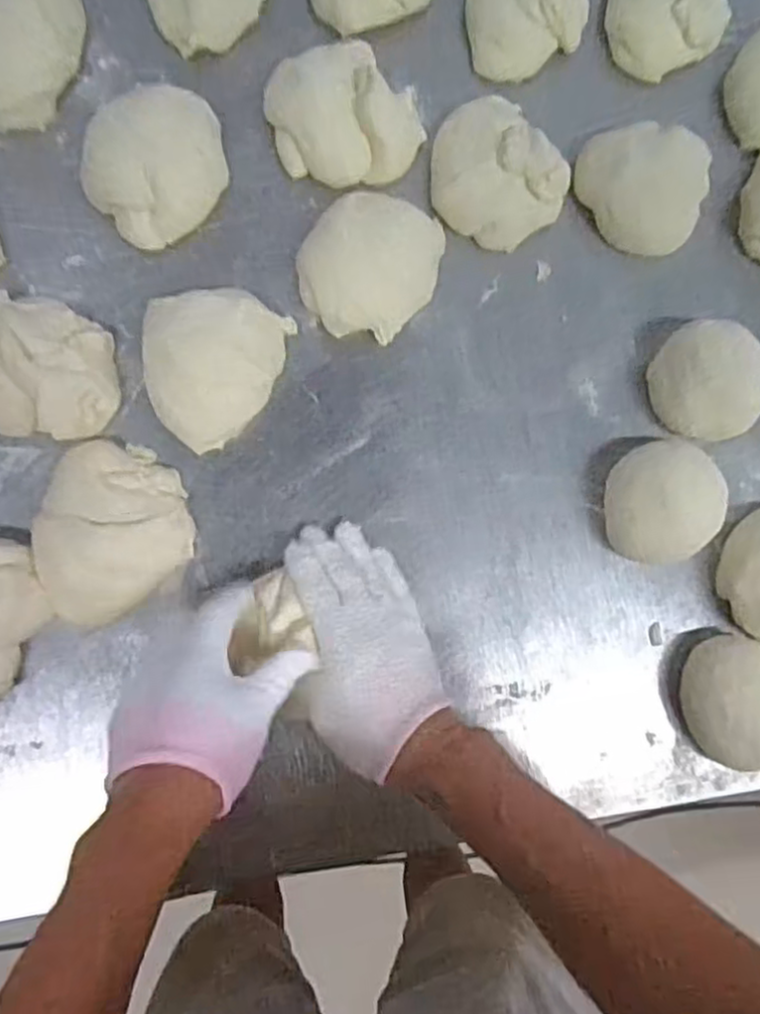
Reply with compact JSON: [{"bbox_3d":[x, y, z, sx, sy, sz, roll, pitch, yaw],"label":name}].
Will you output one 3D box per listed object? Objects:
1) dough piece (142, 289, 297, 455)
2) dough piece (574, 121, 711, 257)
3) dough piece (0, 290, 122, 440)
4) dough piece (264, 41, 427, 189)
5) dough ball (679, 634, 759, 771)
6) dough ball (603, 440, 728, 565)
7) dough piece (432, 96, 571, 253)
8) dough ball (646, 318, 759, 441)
[{"bbox_3d":[-0.115,-0.102,0.513,0.109,0.039,0.112,-10,87,-7],"label":"dough piece"},{"bbox_3d":[0.212,-0.259,0.556,0.105,0.044,0.098,1,85,-8],"label":"dough piece"},{"bbox_3d":[-0.241,-0.100,0.488,0.111,0.041,0.101,3,85,-7],"label":"dough piece"},{"bbox_3d":[-0.024,-0.302,0.536,0.116,0.037,0.107,-25,88,-9],"label":"dough piece"},{"bbox_3d":[0.273,0.147,0.527,0.082,0.048,0.096,-22,88,-8],"label":"dough ball"},{"bbox_3d":[0.219,-0.003,0.539,0.086,0.036,0.087,1,85,-8],"label":"dough ball"},{"bbox_3d":[0.090,-0.260,0.547,0.097,0.036,0.106,1,84,-8],"label":"dough piece"},{"bbox_3d":[0.259,-0.098,0.548,0.087,0.045,0.085,1,85,-8],"label":"dough ball"}]

